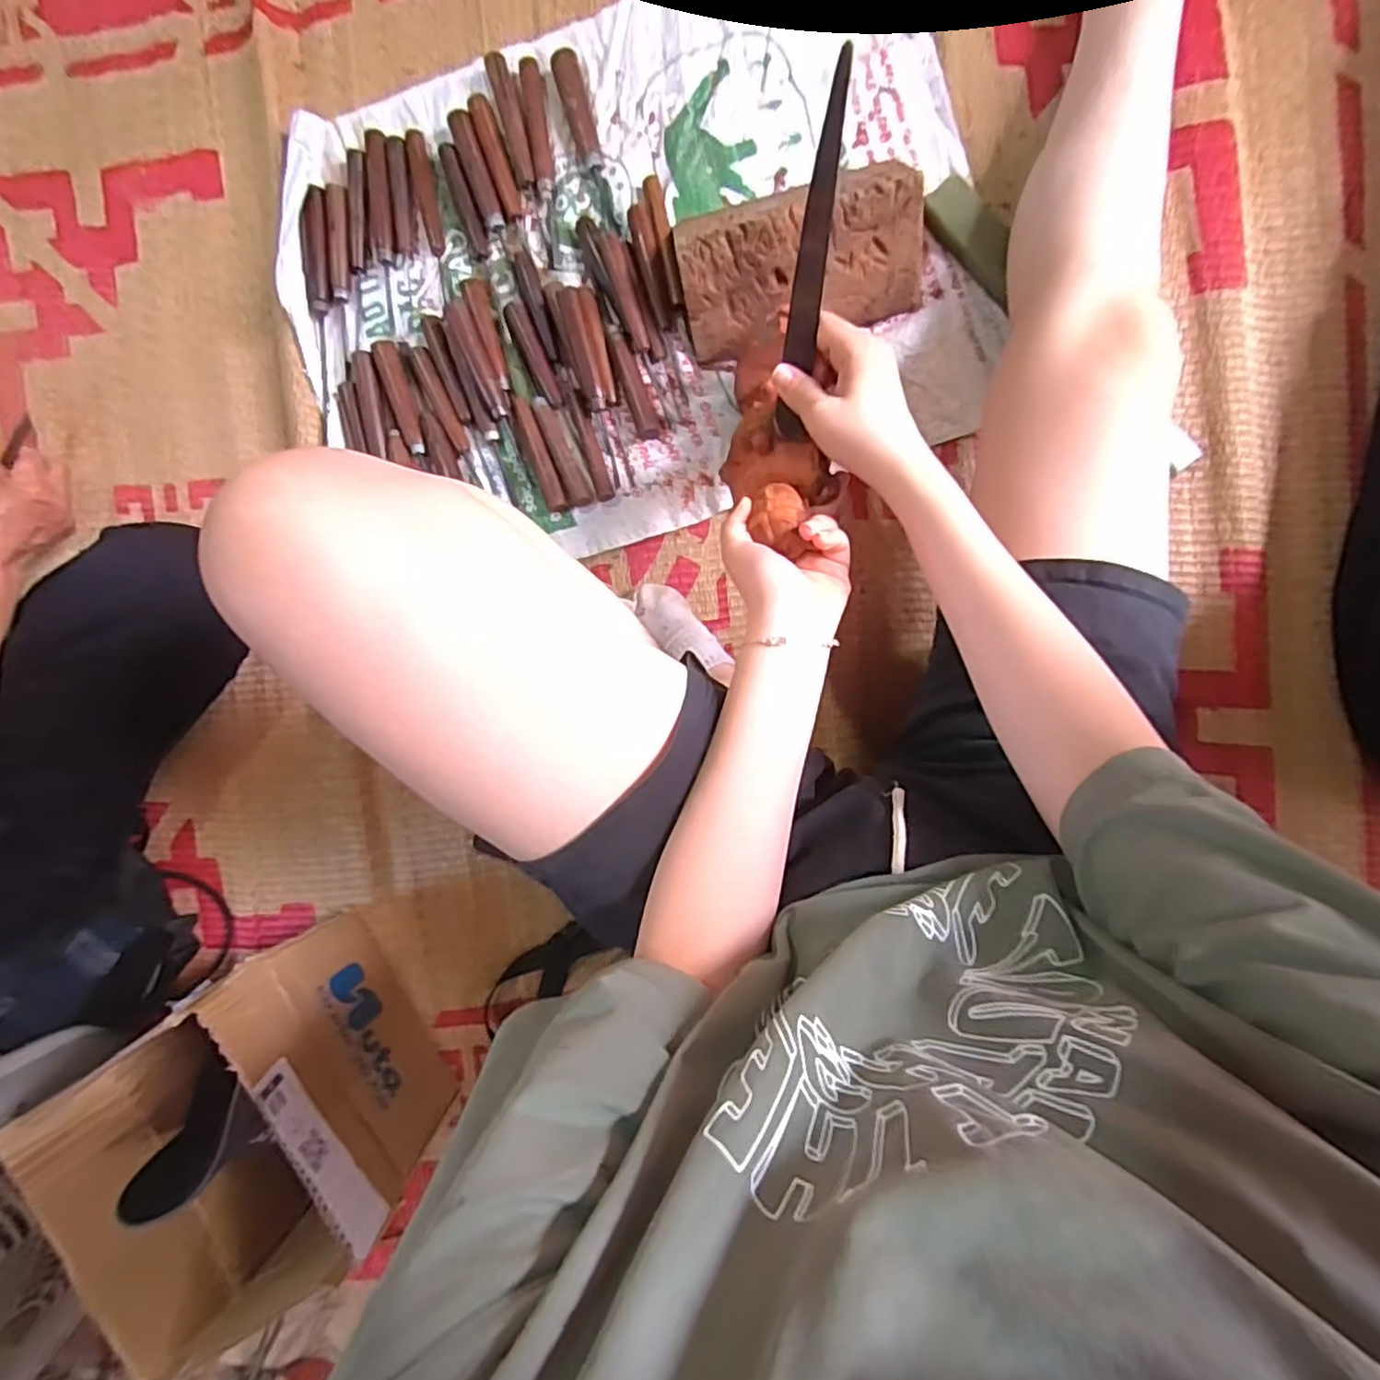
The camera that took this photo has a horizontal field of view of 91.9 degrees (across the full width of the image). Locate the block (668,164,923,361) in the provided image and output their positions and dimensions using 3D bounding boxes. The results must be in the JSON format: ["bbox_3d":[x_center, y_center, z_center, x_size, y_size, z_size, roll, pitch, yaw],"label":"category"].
[{"bbox_3d":[0.096,-0.372,0.583,0.204,0.067,0.100,-10,93,7],"label":"block"}]

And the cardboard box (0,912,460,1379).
[{"bbox_3d":[-0.373,0.369,0.603,0.206,0.230,0.242,-28,90,7],"label":"cardboard box"}]

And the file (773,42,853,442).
[{"bbox_3d":[0.072,-0.244,0.397,0.020,0.007,0.194,9,137,6],"label":"file"}]

